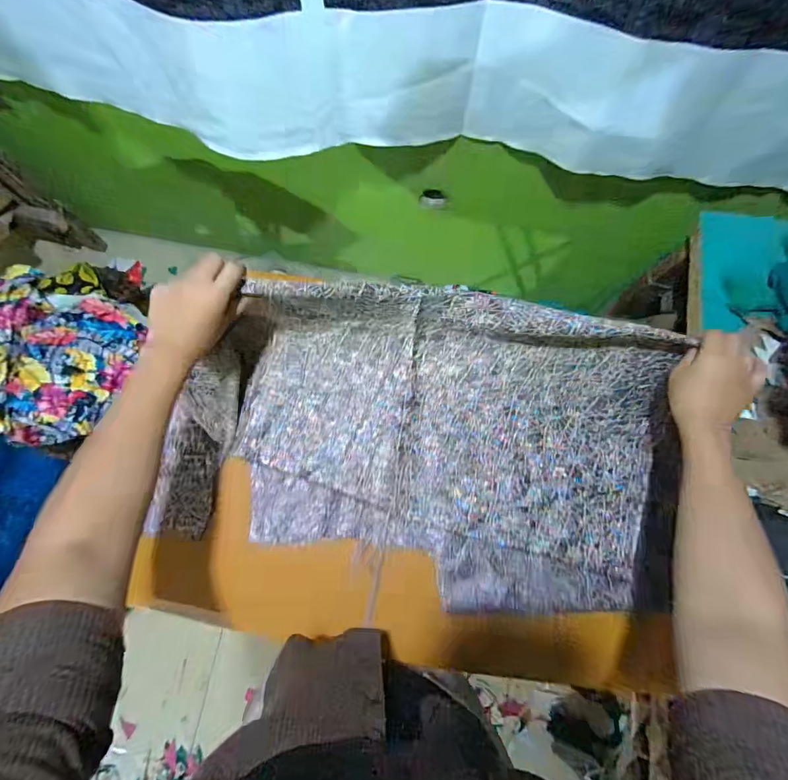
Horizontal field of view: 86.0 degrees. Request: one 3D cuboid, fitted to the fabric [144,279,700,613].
[{"bbox_3d":[0.036,0.059,0.518,0.608,0.132,0.348,13,78,1],"label":"fabric"}]

